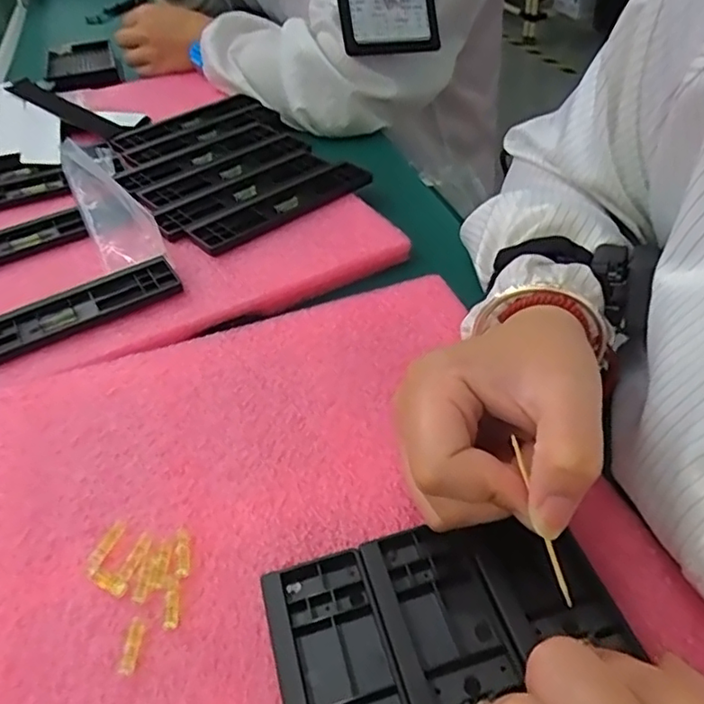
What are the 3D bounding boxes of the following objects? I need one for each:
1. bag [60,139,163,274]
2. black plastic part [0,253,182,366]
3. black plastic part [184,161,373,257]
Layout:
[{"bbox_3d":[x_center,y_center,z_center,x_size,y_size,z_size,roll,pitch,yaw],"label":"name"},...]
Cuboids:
[{"bbox_3d":[-0.200,-0.124,0.486,0.043,0.028,0.191,-23,46,-18],"label":"bag"},{"bbox_3d":[-0.193,-0.023,0.391,0.159,0.010,0.044,-26,47,-21],"label":"black plastic part"},{"bbox_3d":[-0.053,-0.120,0.484,0.163,0.009,0.044,-31,49,-25],"label":"black plastic part"}]

